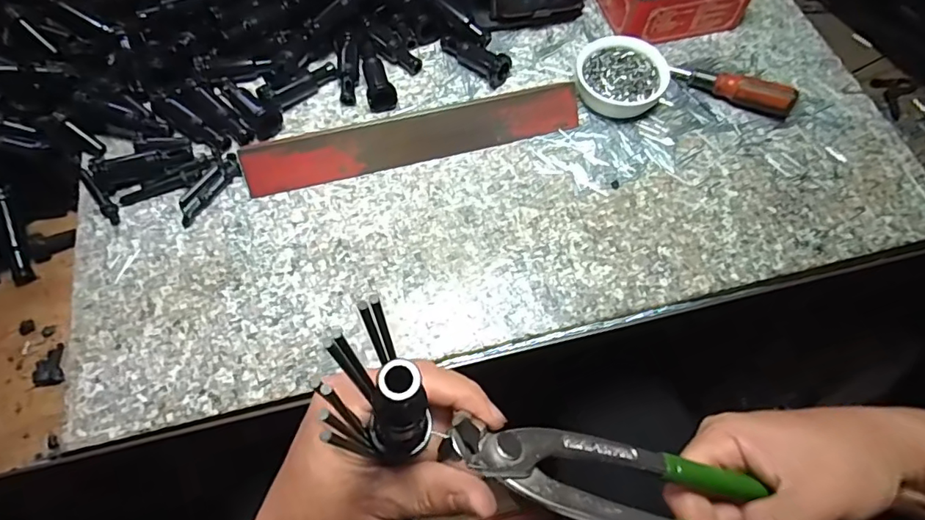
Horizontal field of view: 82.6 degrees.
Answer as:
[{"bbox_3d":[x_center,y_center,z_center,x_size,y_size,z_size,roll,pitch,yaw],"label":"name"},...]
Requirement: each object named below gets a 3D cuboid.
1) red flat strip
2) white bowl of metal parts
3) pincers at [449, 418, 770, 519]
[{"bbox_3d":[-0.034,-0.094,0.400,0.256,0.037,0.011,-14,27,-8],"label":"red flat strip"},{"bbox_3d":[0.127,-0.148,0.430,0.071,0.028,0.063,27,67,11],"label":"white bowl of metal parts"},{"bbox_3d":[0.086,0.102,0.223,0.191,0.017,0.038,22,65,-7],"label":"pincers"}]

